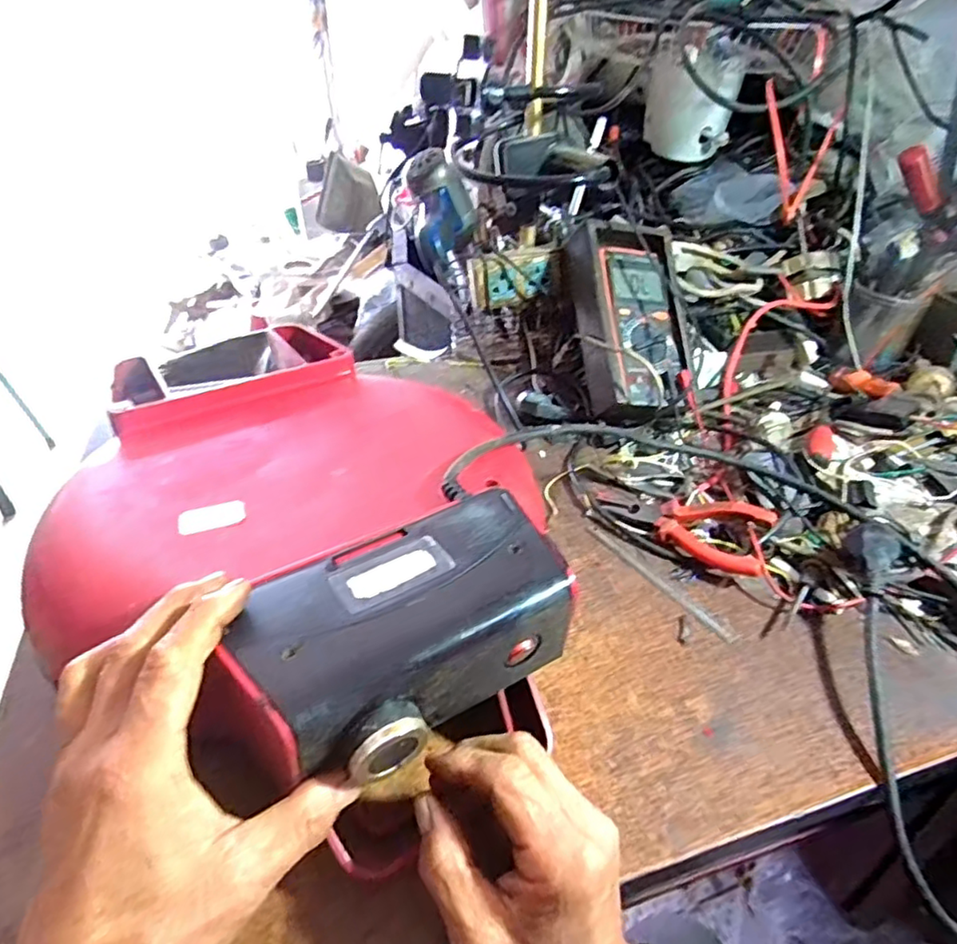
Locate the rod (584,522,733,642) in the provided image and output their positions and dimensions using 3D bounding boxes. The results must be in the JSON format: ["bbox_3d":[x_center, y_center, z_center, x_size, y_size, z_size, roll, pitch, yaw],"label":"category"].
[{"bbox_3d":[0.139,0.085,0.492,0.009,0.006,0.145,-24,42,-27],"label":"rod"}]

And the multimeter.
[{"bbox_3d":[0.157,-0.158,0.650,0.122,0.067,0.207,-3,76,-13],"label":"multimeter"}]

